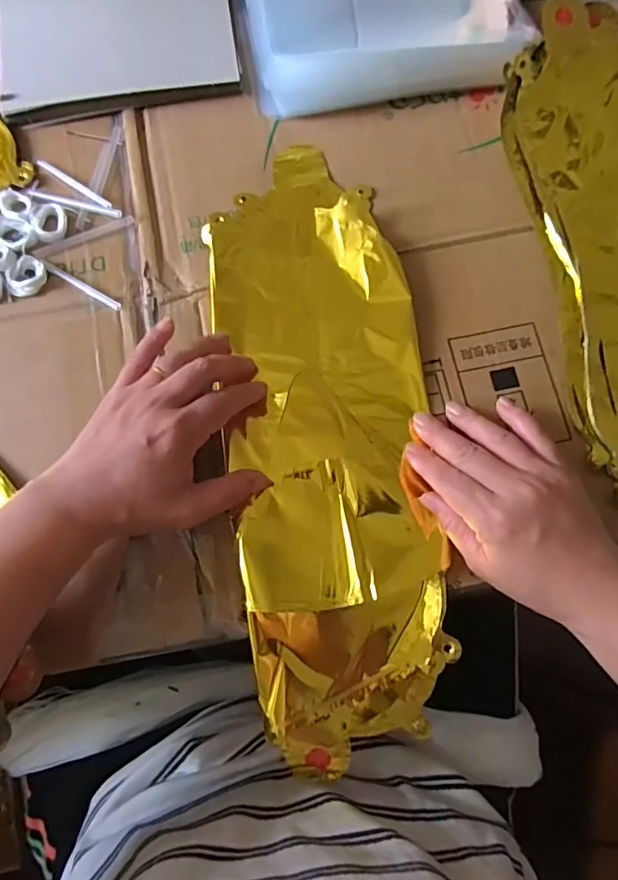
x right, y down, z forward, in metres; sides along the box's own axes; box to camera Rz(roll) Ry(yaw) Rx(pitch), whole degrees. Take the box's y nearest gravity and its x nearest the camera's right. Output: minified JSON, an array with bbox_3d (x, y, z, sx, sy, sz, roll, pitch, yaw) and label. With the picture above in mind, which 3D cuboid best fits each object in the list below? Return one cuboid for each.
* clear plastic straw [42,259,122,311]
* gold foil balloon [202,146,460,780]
[{"bbox_3d":[-0.169,-0.115,0.389,0.071,0.004,0.006,31,79,7],"label":"clear plastic straw"},{"bbox_3d":[0.010,-0.012,0.372,0.137,0.031,0.431,-5,78,-1],"label":"gold foil balloon"}]

